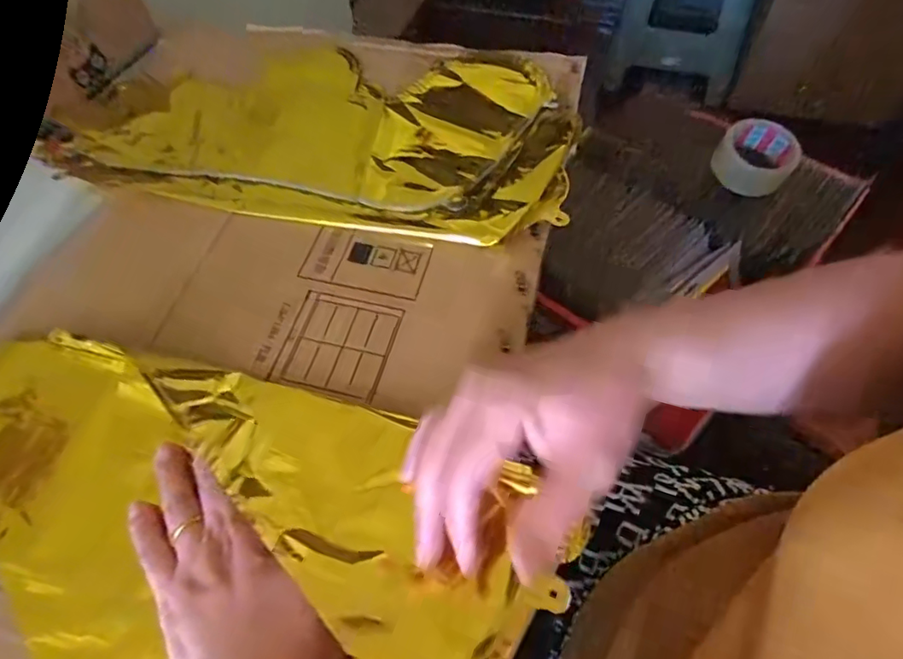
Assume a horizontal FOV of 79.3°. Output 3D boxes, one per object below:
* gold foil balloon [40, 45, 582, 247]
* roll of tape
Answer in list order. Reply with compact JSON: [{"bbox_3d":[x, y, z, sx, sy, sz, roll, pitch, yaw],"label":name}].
[{"bbox_3d":[-0.112,-0.181,0.479,0.420,0.014,0.222,9,59,9],"label":"gold foil balloon"},{"bbox_3d":[0.411,-0.233,0.740,0.096,0.045,0.115,37,67,24],"label":"roll of tape"}]

